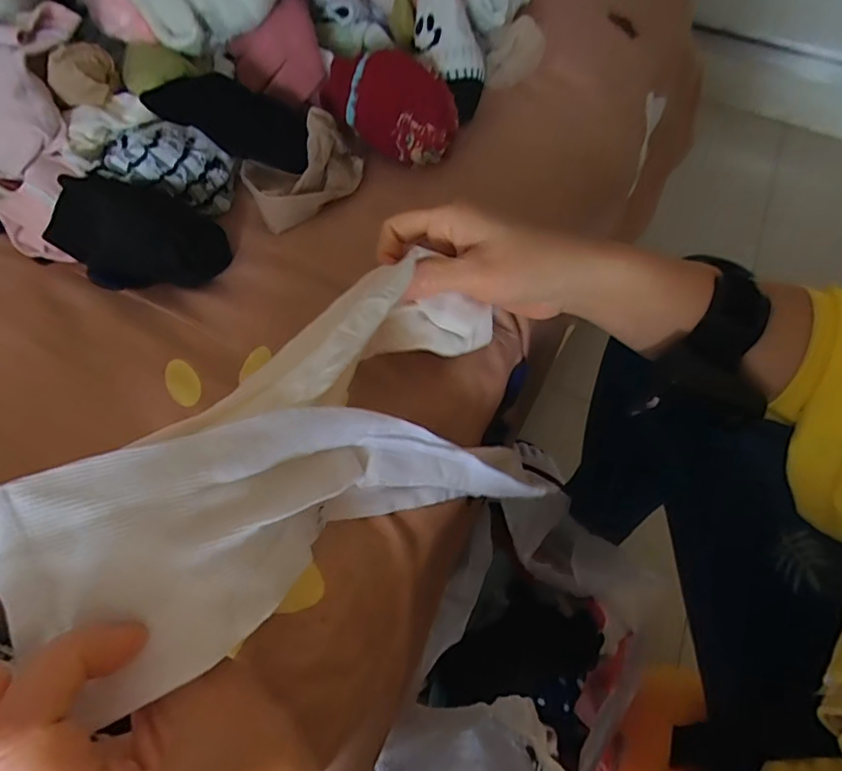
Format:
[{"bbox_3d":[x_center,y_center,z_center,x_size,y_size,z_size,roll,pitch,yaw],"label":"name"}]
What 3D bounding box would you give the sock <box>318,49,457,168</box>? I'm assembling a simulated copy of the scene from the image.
[{"bbox_3d":[-0.026,-0.210,0.413,0.104,0.053,0.057,17,59,7],"label":"sock"}]

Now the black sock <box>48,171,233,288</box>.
[{"bbox_3d":[-0.189,-0.104,0.365,0.103,0.050,0.066,16,59,6],"label":"black sock"}]

